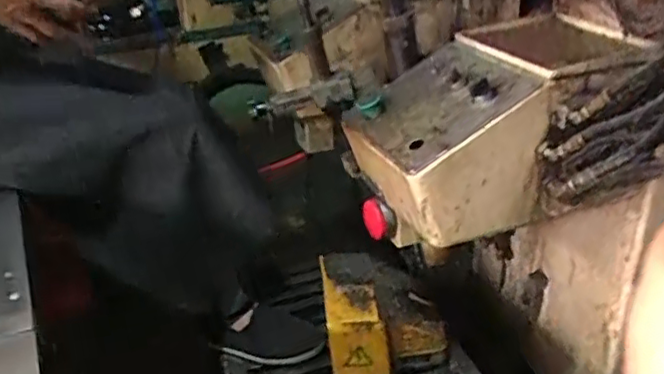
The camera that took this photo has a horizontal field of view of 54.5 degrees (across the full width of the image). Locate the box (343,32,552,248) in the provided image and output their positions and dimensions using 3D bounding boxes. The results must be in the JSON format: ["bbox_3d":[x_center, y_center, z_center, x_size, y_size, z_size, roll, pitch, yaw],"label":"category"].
[{"bbox_3d":[0.156,-0.056,0.960,0.214,0.243,0.244,-12,30,-18],"label":"box"}]

